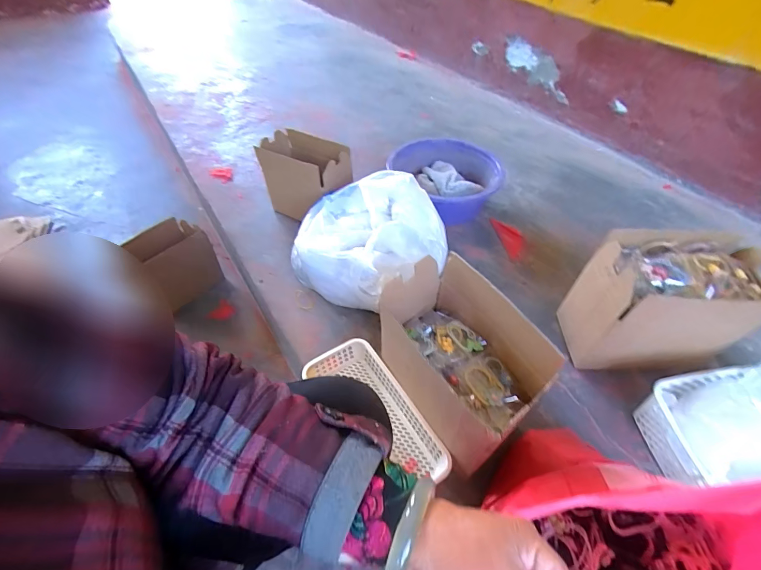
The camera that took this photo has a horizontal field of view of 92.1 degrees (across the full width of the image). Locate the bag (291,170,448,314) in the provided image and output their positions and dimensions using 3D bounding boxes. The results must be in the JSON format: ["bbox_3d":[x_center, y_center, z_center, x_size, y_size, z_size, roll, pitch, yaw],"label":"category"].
[{"bbox_3d":[-0.031,-0.087,0.739,0.277,0.176,0.234,26,53,20],"label":"bag"}]

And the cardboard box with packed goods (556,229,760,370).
[{"bbox_3d":[0.471,0.042,0.633,0.242,0.218,0.148,1,49,-1],"label":"cardboard box with packed goods"}]

